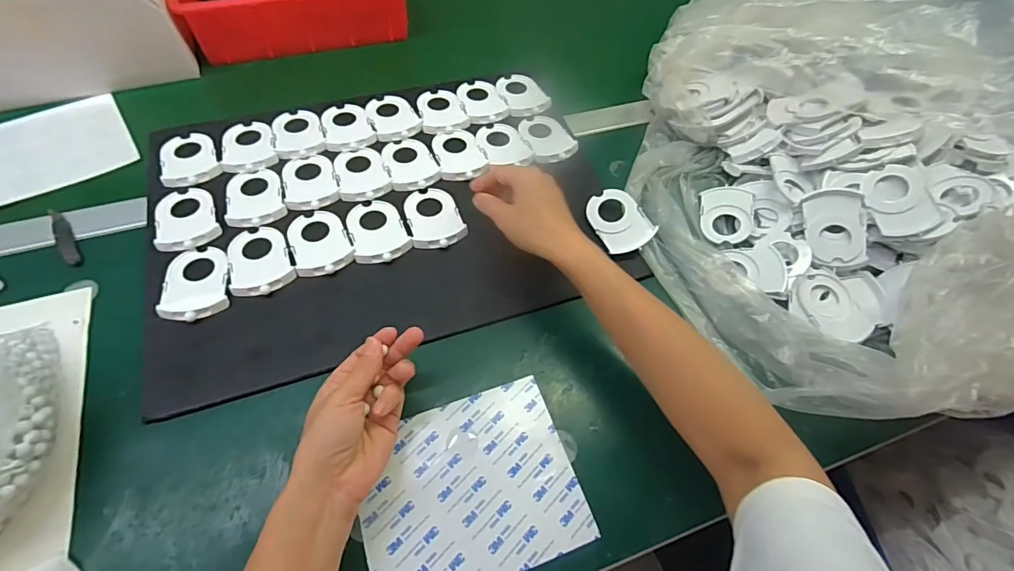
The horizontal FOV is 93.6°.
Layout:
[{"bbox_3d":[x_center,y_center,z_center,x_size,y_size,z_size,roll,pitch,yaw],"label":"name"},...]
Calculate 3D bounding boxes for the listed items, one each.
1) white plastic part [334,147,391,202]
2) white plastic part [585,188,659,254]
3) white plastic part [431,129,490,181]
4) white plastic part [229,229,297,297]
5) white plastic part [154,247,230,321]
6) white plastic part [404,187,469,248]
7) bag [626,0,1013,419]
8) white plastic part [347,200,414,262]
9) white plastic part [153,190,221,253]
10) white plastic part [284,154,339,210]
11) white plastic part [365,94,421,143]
[{"bbox_3d":[-0.168,-0.132,0.552,0.059,0.007,0.080,-14,62,-14],"label":"white plastic part"},{"bbox_3d":[0.123,-0.072,0.528,0.058,0.004,0.077,-38,69,-2],"label":"white plastic part"},{"bbox_3d":[-0.058,-0.161,0.577,0.059,0.006,0.084,-17,62,-15],"label":"white plastic part"},{"bbox_3d":[-0.252,-0.026,0.480,0.059,0.006,0.082,-23,64,-19],"label":"white plastic part"},{"bbox_3d":[-0.303,-0.005,0.462,0.056,0.011,0.083,-13,62,-14],"label":"white plastic part"},{"bbox_3d":[-0.081,-0.077,0.525,0.058,0.007,0.083,-14,62,-14],"label":"white plastic part"},{"bbox_3d":[0.416,-0.159,0.507,0.497,0.192,0.604,16,59,4],"label":"bag"},{"bbox_3d":[-0.139,-0.060,0.510,0.058,0.007,0.081,-16,62,-15],"label":"white plastic part"},{"bbox_3d":[-0.339,-0.072,0.501,0.059,0.007,0.083,-18,63,-16],"label":"white plastic part"},{"bbox_3d":[-0.224,-0.121,0.540,0.058,0.005,0.082,-13,61,-13],"label":"white plastic part"},{"bbox_3d":[-0.145,-0.216,0.606,0.058,0.009,0.083,-19,63,-16],"label":"white plastic part"}]

